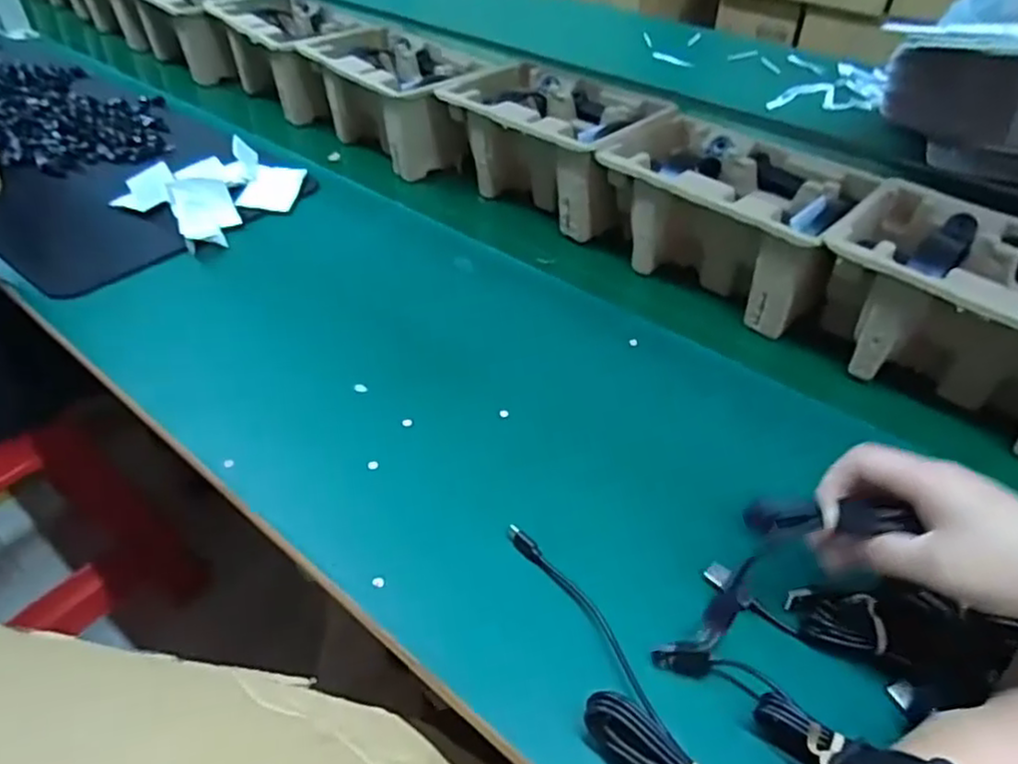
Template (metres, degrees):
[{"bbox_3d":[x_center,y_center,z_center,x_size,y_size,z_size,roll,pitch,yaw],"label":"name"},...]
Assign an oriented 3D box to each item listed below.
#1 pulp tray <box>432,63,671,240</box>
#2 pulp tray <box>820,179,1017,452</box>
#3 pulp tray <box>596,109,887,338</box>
[{"bbox_3d":[0.048,-0.257,0.748,0.227,0.108,0.158,31,50,28],"label":"pulp tray"},{"bbox_3d":[0.365,-0.048,0.527,0.219,0.107,0.143,31,50,28],"label":"pulp tray"},{"bbox_3d":[0.200,-0.155,0.640,0.231,0.105,0.146,34,51,30],"label":"pulp tray"}]

